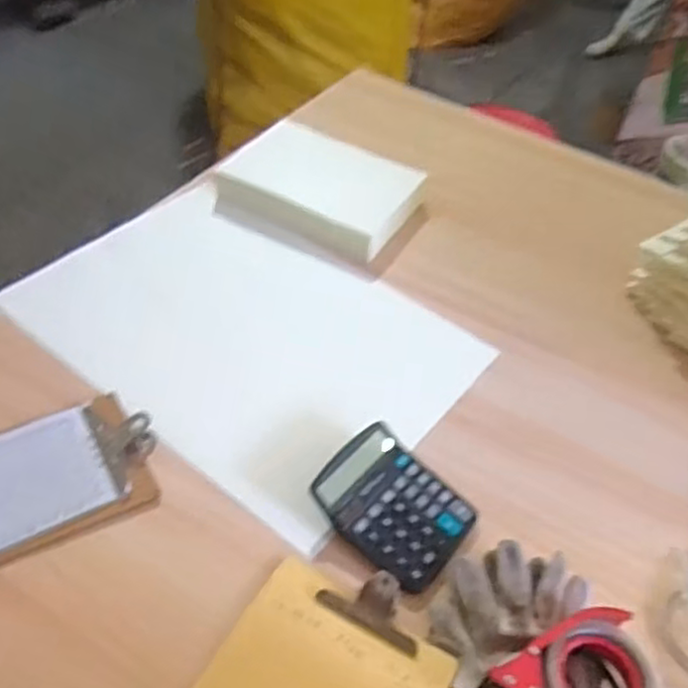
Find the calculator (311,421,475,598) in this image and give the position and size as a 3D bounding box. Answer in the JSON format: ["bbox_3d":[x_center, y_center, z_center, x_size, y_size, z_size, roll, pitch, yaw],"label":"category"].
[{"bbox_3d":[0.056,0.152,0.687,0.137,0.047,0.132,36,52,26],"label":"calculator"}]

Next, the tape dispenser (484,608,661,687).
[{"bbox_3d":[0.187,0.281,0.560,0.135,0.067,0.090,-14,50,-24],"label":"tape dispenser"}]

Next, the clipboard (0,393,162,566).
[{"bbox_3d":[-0.302,0.132,0.682,0.225,0.021,0.144,-19,51,-23],"label":"clipboard"}]

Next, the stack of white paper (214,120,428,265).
[{"bbox_3d":[-0.033,-0.236,1.057,0.263,0.054,0.222,22,48,15],"label":"stack of white paper"}]

